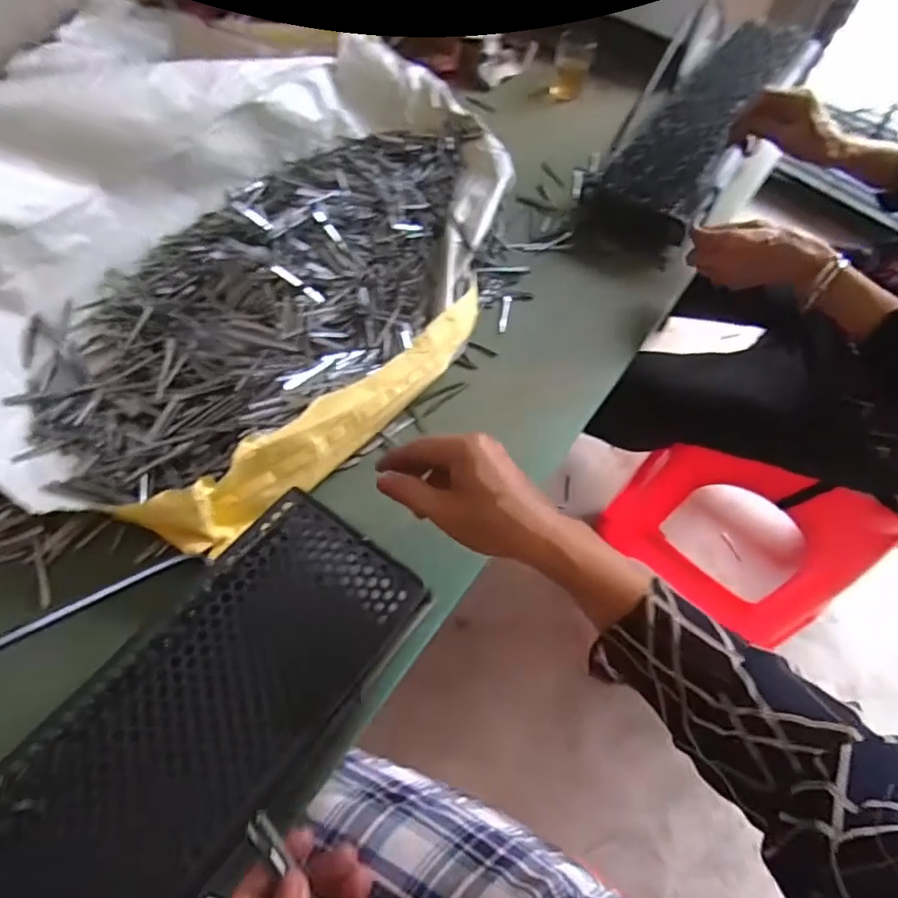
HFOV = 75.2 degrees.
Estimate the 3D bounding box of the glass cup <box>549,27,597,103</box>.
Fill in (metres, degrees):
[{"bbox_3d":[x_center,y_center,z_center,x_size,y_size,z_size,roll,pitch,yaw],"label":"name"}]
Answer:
[{"bbox_3d":[0.209,-0.653,1.000,0.063,0.095,0.055,15,57,5],"label":"glass cup"}]

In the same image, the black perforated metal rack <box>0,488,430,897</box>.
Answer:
[{"bbox_3d":[-0.253,0.277,0.341,0.150,0.059,0.599,34,60,16],"label":"black perforated metal rack"}]

